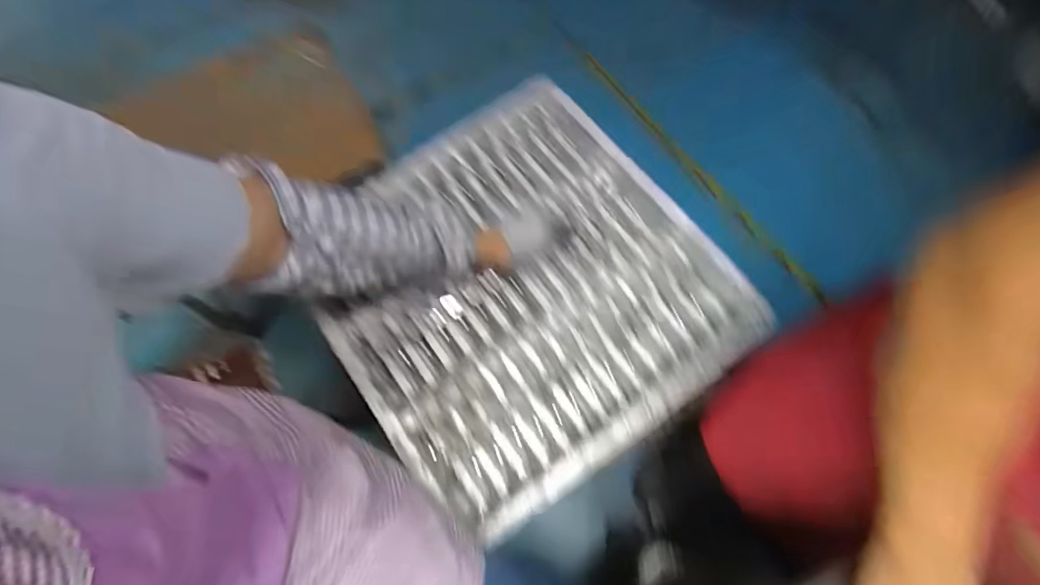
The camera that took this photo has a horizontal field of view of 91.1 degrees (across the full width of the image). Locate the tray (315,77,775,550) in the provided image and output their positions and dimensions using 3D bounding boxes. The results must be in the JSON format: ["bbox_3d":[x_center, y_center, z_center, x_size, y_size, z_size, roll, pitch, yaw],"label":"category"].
[{"bbox_3d":[-0.006,-0.014,0.780,0.537,0.057,0.560,-37,73,-12],"label":"tray"}]

